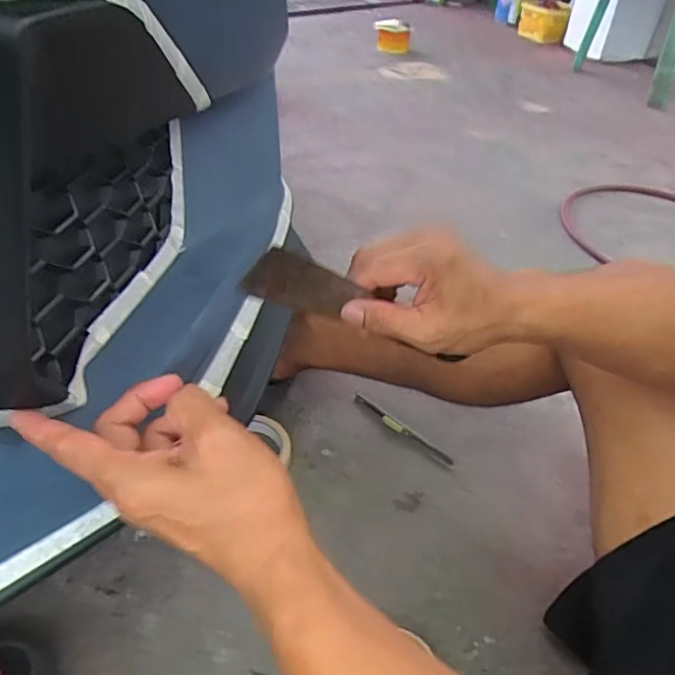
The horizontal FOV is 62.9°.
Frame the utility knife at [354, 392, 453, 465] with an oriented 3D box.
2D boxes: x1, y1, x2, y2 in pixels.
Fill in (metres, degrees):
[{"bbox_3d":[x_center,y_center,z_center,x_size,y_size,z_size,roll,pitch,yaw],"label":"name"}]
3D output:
[{"bbox_3d":[0.079,0.112,0.683,0.147,0.007,0.013,31,48,29],"label":"utility knife"}]

